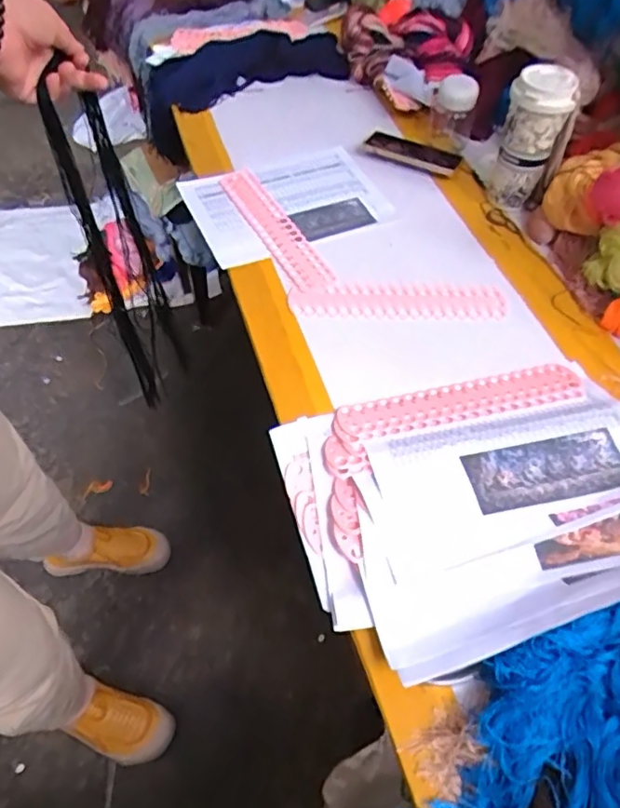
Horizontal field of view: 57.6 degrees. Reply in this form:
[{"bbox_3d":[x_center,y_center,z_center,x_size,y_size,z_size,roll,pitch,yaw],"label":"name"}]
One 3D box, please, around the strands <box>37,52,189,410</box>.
[{"bbox_3d":[-0.271,-0.181,0.869,0.033,0.623,0.168,11,61,5],"label":"strands"}]

